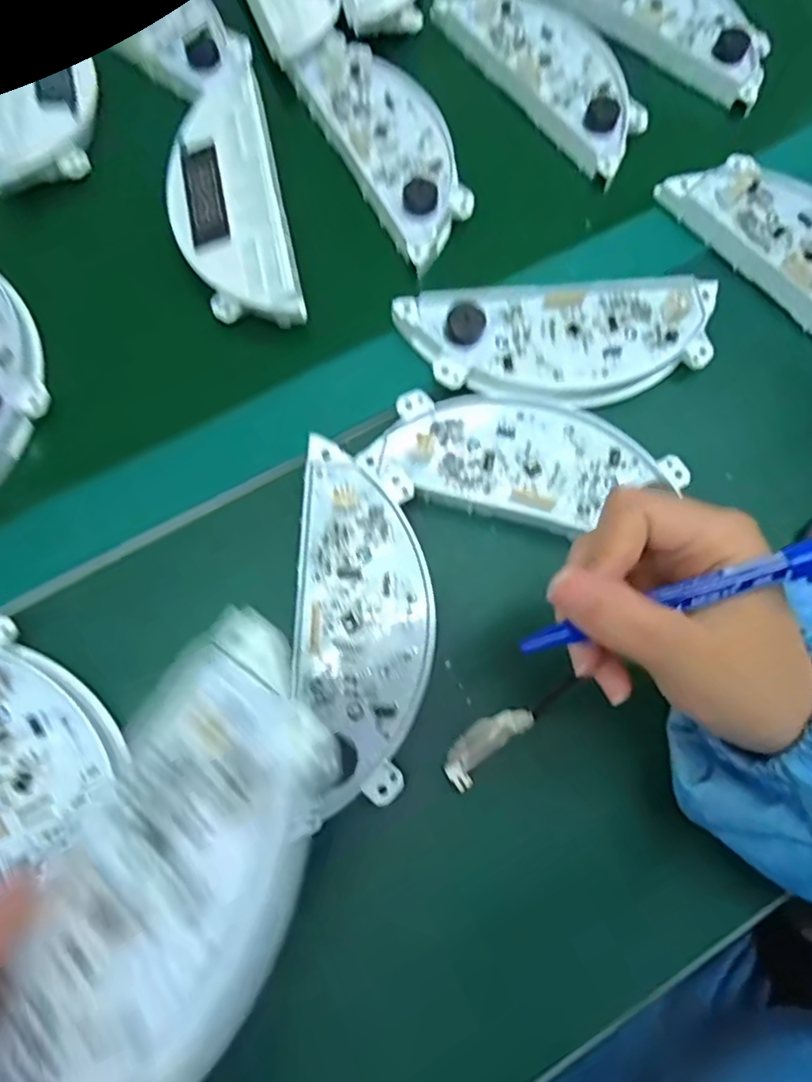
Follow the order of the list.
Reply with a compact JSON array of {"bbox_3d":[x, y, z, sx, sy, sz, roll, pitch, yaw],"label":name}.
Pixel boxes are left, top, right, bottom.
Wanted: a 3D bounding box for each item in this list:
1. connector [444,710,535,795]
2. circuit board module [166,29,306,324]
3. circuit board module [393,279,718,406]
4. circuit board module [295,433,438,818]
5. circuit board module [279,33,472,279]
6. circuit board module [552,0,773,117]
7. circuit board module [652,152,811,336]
[{"bbox_3d":[0.037,0.092,0.290,0.046,0.006,0.018,-41,80,-14],"label":"connector"},{"bbox_3d":[-0.112,-0.222,0.377,0.066,0.016,0.221,-11,74,-7],"label":"circuit board module"},{"bbox_3d":[0.087,-0.110,0.338,0.172,0.017,0.070,-6,74,-6],"label":"circuit board module"},{"bbox_3d":[-0.019,0.037,0.296,0.062,0.020,0.167,3,73,-3],"label":"circuit board module"},{"bbox_3d":[-0.010,-0.256,0.399,0.066,0.019,0.183,-27,77,-11],"label":"circuit board module"},{"bbox_3d":[0.173,-0.366,0.436,0.178,0.019,0.079,36,74,7],"label":"circuit board module"},{"bbox_3d":[0.236,-0.162,0.362,0.066,0.015,0.177,-39,80,-6],"label":"circuit board module"}]

